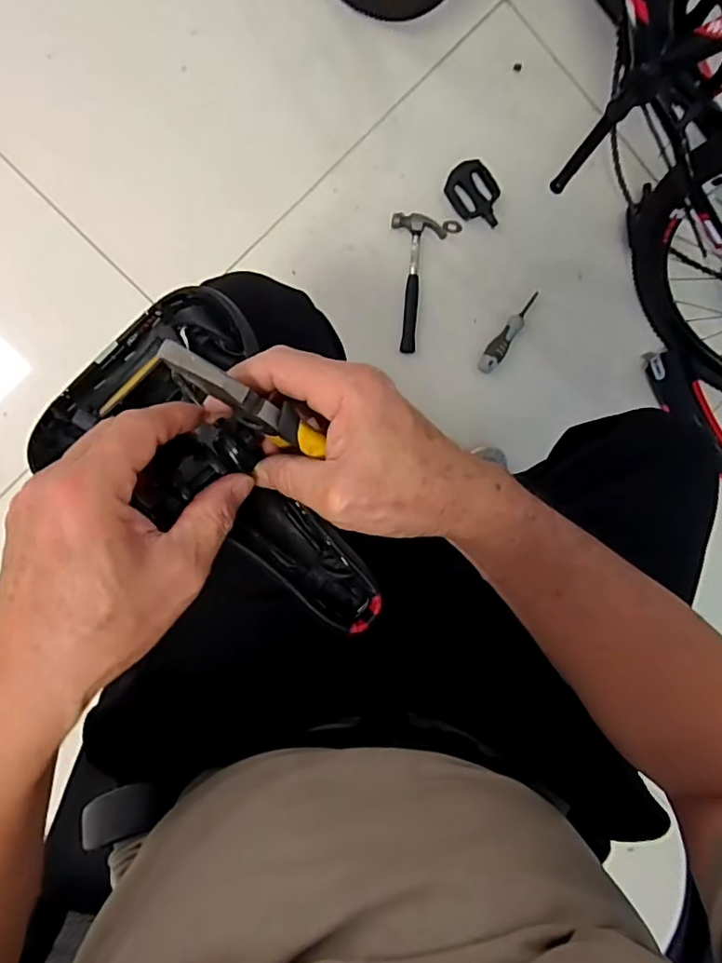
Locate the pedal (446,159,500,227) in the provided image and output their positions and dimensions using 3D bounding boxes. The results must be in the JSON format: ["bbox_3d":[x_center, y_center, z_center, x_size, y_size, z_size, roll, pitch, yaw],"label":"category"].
[{"bbox_3d":[0.196,-0.485,0.952,0.080,0.022,0.113,-38,97,-3],"label":"pedal"}]

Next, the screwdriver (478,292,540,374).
[{"bbox_3d":[0.261,-0.263,0.990,0.033,0.026,0.161,34,90,-8],"label":"screwdriver"}]

